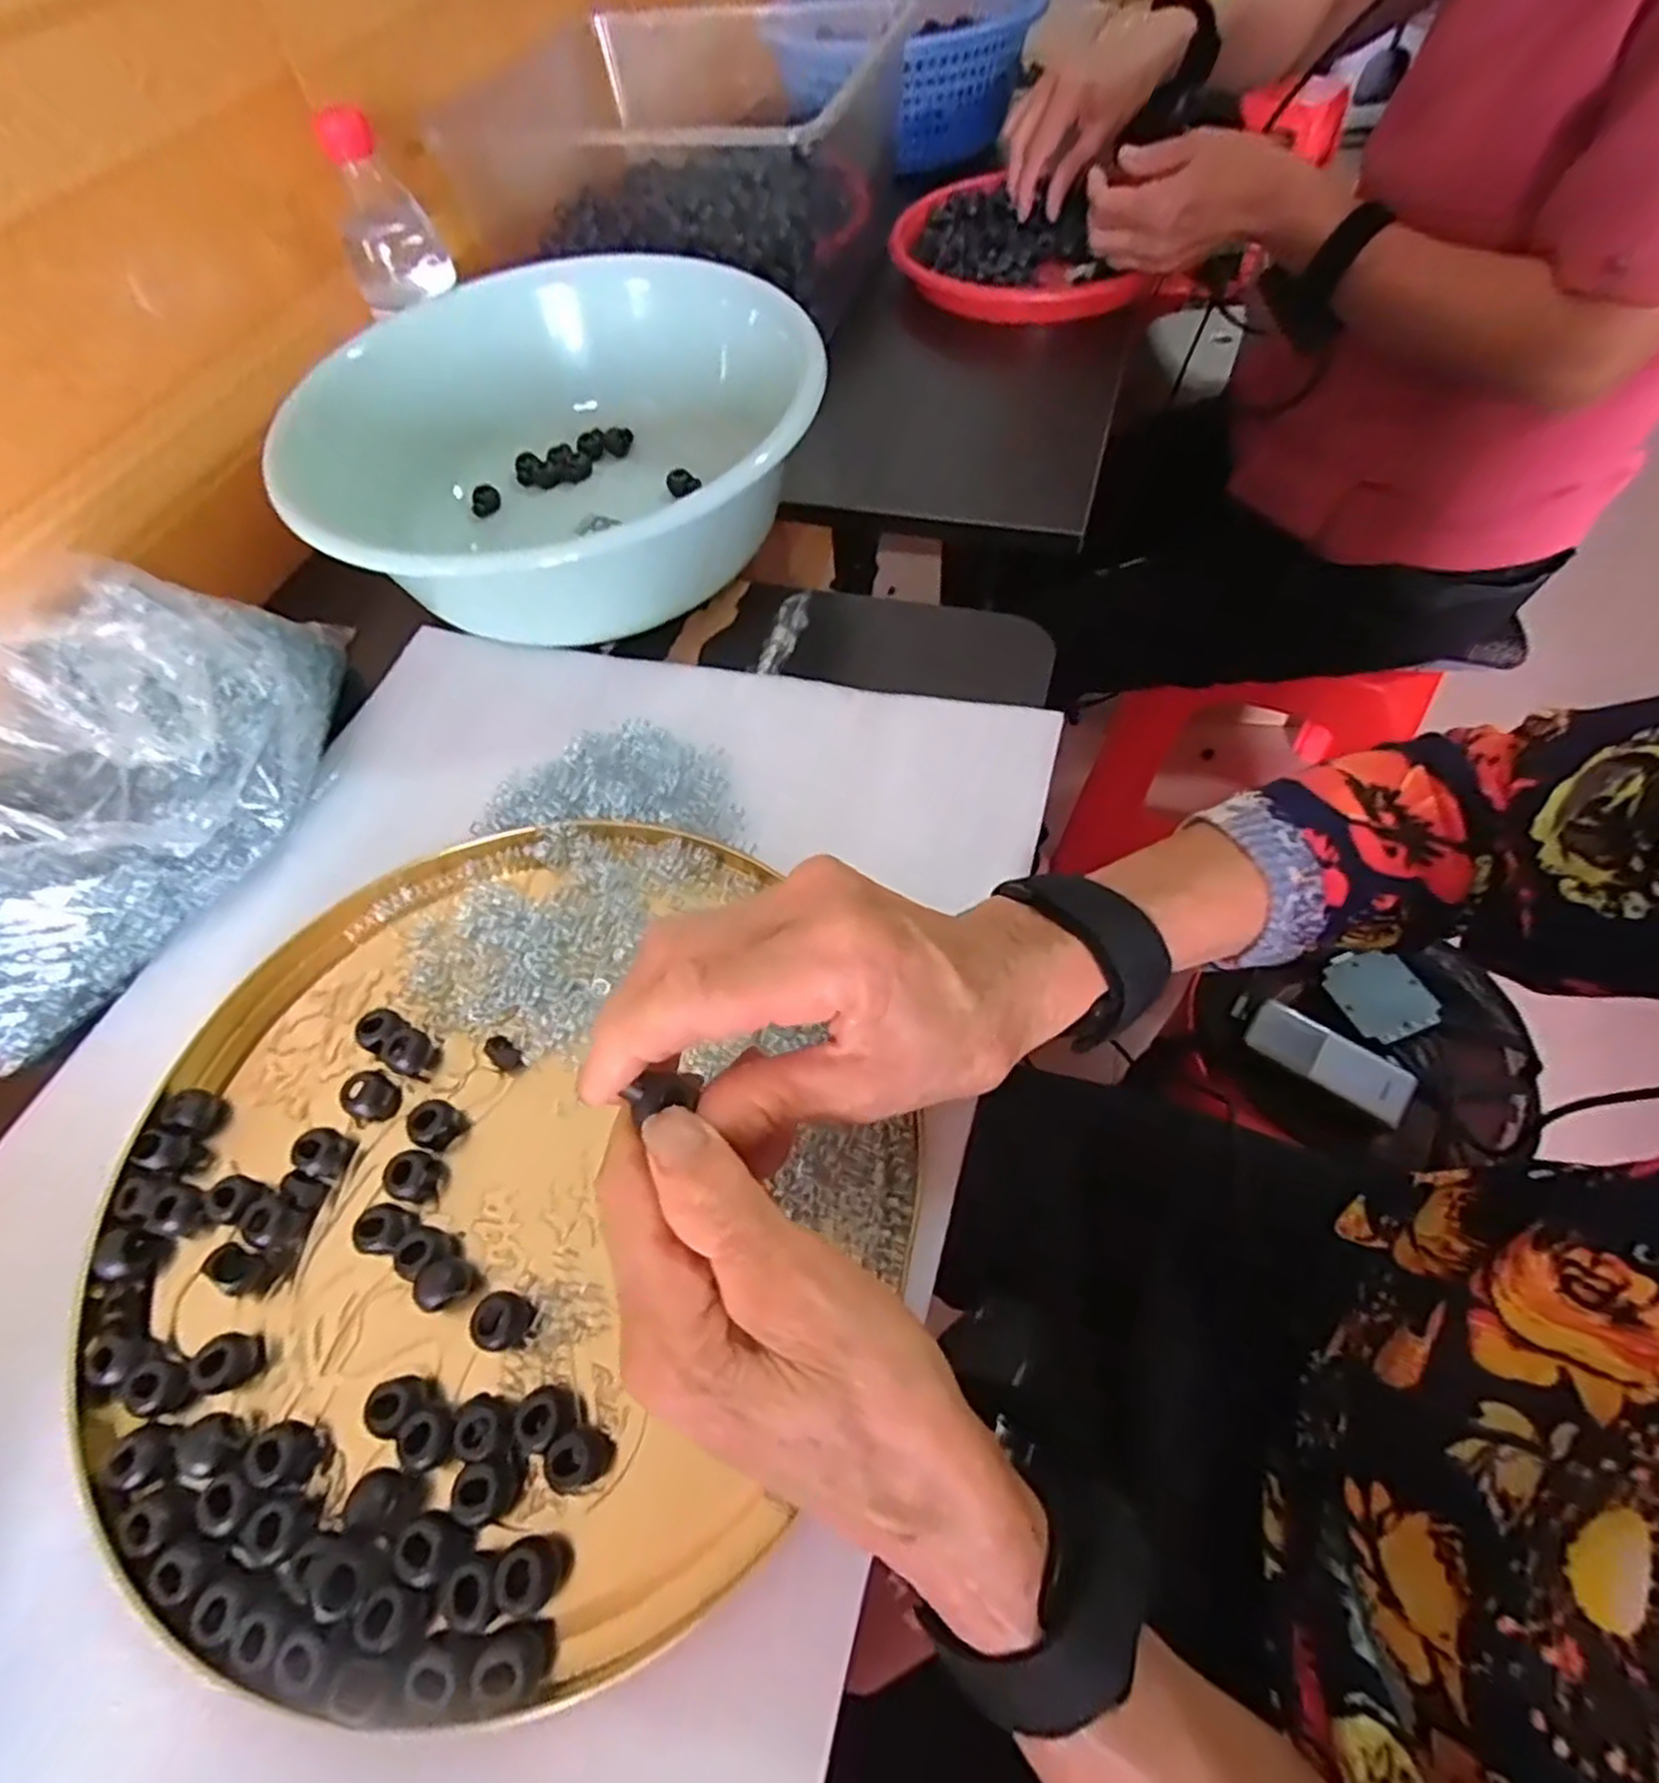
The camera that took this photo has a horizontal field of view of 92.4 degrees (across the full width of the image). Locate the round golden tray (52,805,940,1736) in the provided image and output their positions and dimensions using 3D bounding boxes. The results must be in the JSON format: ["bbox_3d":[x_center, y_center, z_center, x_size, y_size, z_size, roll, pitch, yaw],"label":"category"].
[{"bbox_3d":[-0.127,0.101,0.290,0.272,0.013,0.287,-28,62,-14],"label":"round golden tray"}]

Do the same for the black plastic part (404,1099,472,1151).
[{"bbox_3d":[-0.150,0.089,0.303,0.016,0.012,0.017,-1,59,2],"label":"black plastic part"}]

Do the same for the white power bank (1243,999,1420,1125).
[{"bbox_3d":[0.413,0.138,0.659,0.122,0.017,0.047,32,66,21],"label":"white power bank"}]

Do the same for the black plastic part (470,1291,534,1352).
[{"bbox_3d":[-0.110,0.144,0.267,0.015,0.012,0.017,17,61,12],"label":"black plastic part"}]

